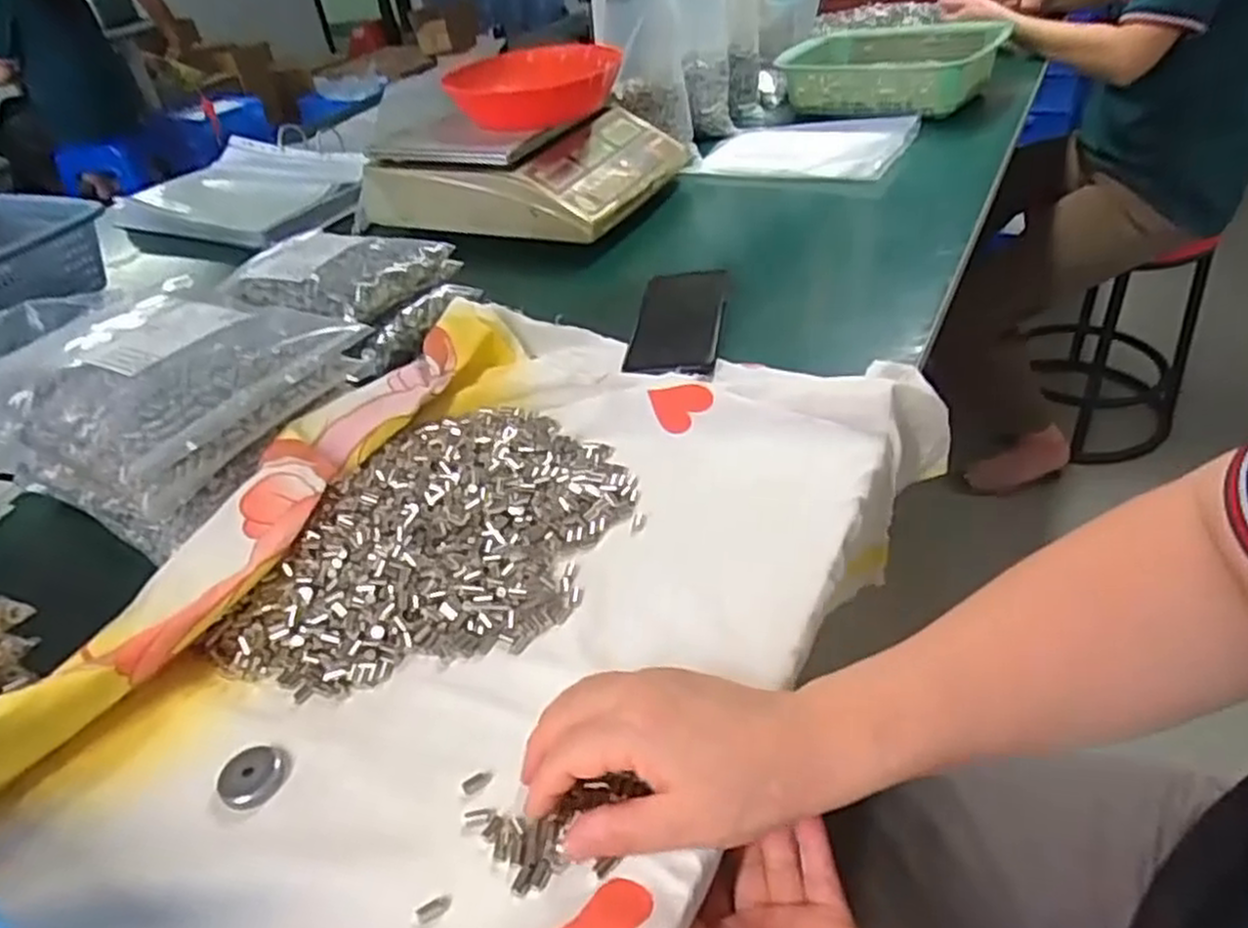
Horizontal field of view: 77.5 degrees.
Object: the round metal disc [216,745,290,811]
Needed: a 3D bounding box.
[{"bbox_3d":[-0.182,0.152,0.381,0.030,0.005,0.031,-5,39,4],"label":"round metal disc"}]

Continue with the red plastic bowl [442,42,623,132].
[{"bbox_3d":[-0.102,-0.448,0.926,0.194,0.056,0.173,-6,39,2],"label":"red plastic bowl"}]

